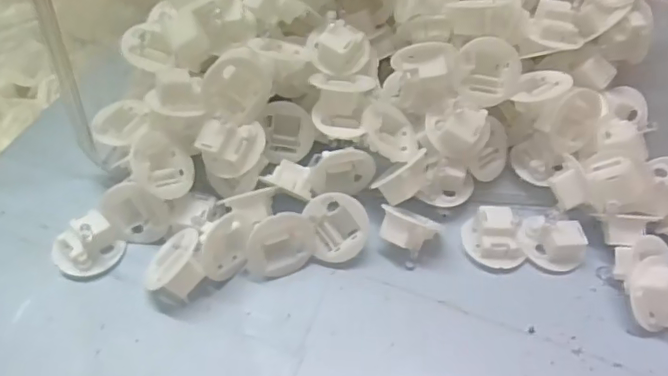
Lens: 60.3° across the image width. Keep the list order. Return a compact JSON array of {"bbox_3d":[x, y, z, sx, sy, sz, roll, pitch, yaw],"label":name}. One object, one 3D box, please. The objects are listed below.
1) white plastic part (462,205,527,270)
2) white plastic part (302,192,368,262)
[{"bbox_3d":[0.079,0.023,0.280,0.029,0.014,0.028,-5,52,-2],"label":"white plastic part"},{"bbox_3d":[0.003,0.018,0.279,0.031,0.011,0.031,0,93,6],"label":"white plastic part"}]

